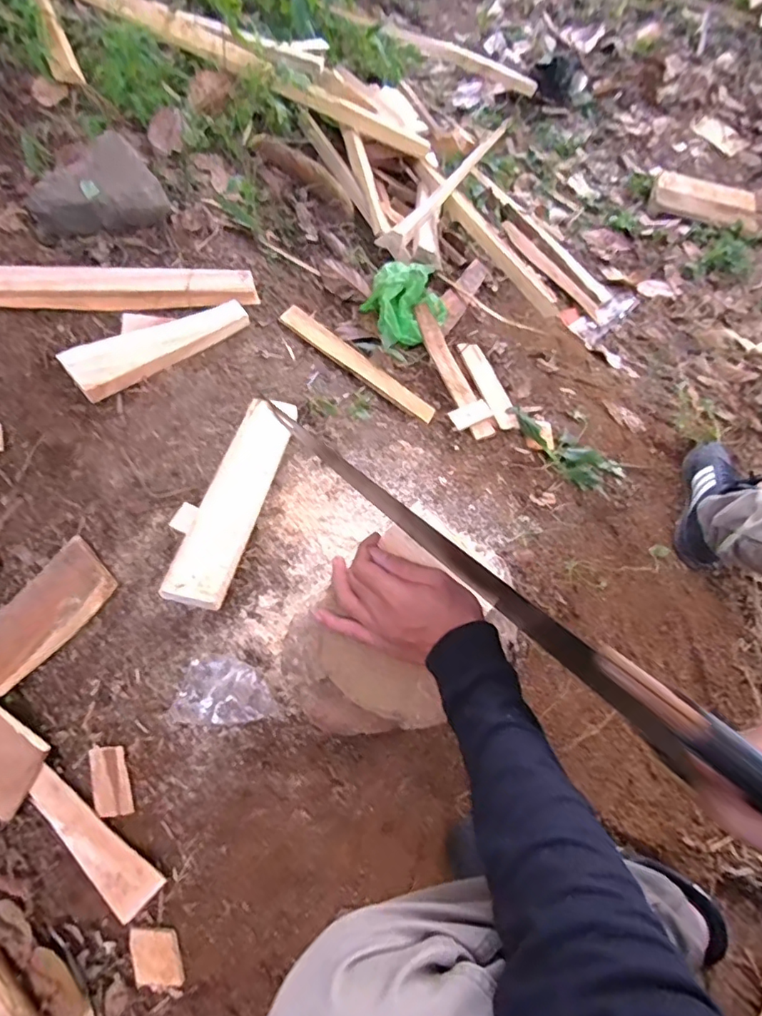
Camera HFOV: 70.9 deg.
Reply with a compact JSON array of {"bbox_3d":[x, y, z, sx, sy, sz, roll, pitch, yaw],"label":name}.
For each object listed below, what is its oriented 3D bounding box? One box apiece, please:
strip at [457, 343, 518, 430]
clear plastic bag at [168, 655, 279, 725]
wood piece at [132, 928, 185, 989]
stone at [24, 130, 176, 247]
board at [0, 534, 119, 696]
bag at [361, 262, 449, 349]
[{"bbox_3d":[0.198,-0.227,0.975,0.047,0.009,0.215,-10,57,-12],"label":"strip"},{"bbox_3d":[-0.171,0.202,0.589,0.108,0.035,0.066,4,68,1],"label":"clear plastic bag"},{"bbox_3d":[-0.243,0.488,0.581,0.055,0.004,0.067,-5,92,7],"label":"wood piece"},{"bbox_3d":[-0.410,-0.451,0.764,0.180,0.077,0.101,-29,71,-12],"label":"stone"},{"bbox_3d":[-0.405,0.128,0.638,0.188,0.018,0.084,-43,73,0],"label":"board"},{"bbox_3d":[0.050,-0.375,0.985,0.162,0.088,0.125,-32,71,-13],"label":"bag"}]

